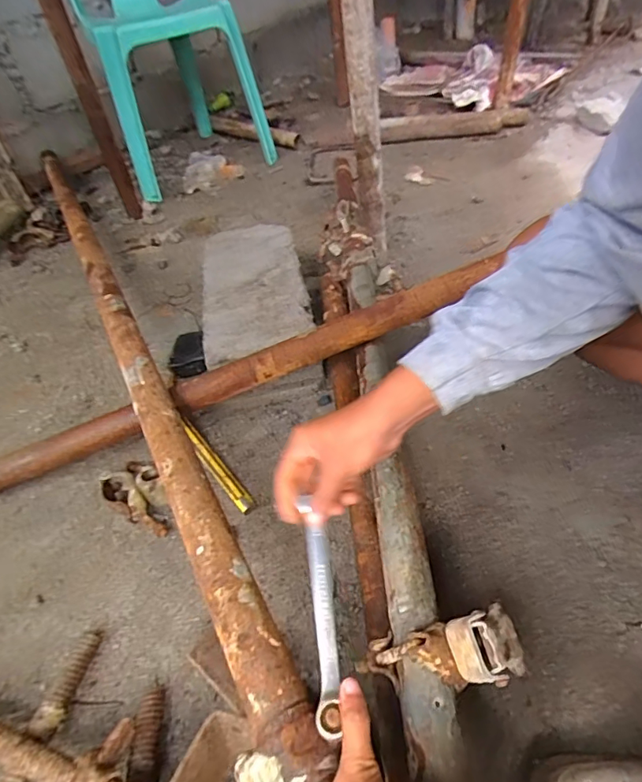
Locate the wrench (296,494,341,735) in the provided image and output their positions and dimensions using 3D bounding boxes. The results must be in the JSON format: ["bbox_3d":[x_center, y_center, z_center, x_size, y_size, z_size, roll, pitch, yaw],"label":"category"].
[{"bbox_3d":[0.000,0.173,0.394,0.021,0.013,0.182,-7,53,0],"label":"wrench"}]

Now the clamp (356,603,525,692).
[{"bbox_3d":[0.100,0.225,0.407,0.134,0.063,0.059,-23,42,25],"label":"clamp"}]

